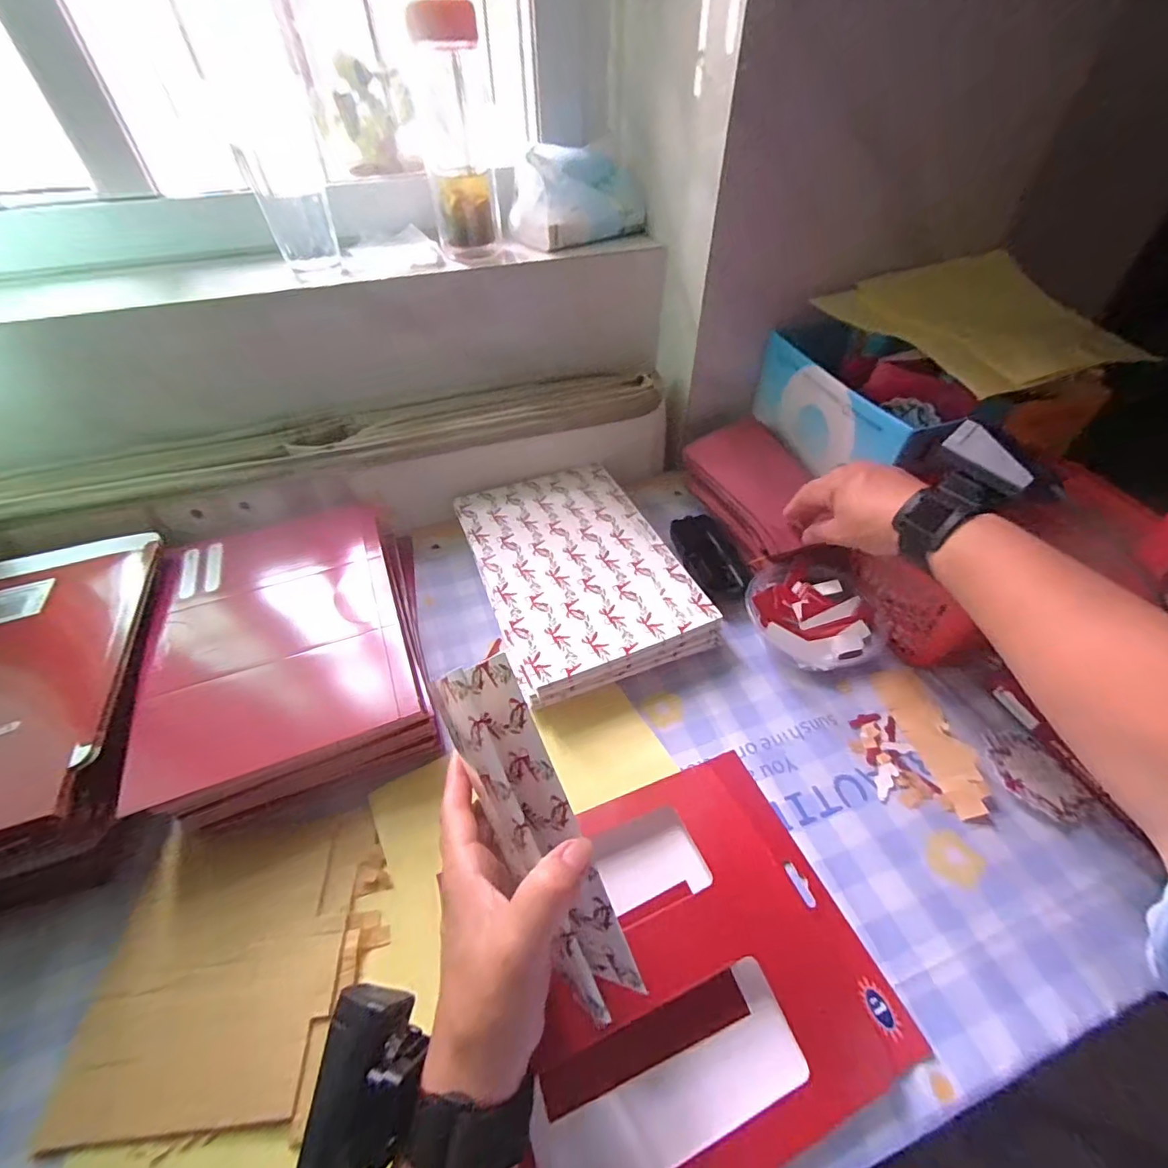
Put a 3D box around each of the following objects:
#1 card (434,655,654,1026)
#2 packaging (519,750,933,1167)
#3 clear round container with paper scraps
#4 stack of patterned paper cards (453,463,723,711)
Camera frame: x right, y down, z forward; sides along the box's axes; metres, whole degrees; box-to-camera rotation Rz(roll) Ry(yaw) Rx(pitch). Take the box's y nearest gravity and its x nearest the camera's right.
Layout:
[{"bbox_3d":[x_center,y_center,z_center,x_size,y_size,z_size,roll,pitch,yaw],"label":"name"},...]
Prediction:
[{"bbox_3d":[-0.023,0.121,0.258,0.037,0.032,0.170,-24,84,-20],"label":"card"},{"bbox_3d":[0.055,0.226,0.313,0.224,0.020,0.190,-17,50,-15],"label":"packaging"},{"bbox_3d":[0.213,0.025,0.479,0.114,0.050,0.112,0,48,0],"label":"clear round container with paper scraps"},{"bbox_3d":[-0.009,-0.014,0.522,0.183,0.045,0.262,-17,50,-15],"label":"stack of patterned paper cards"}]

